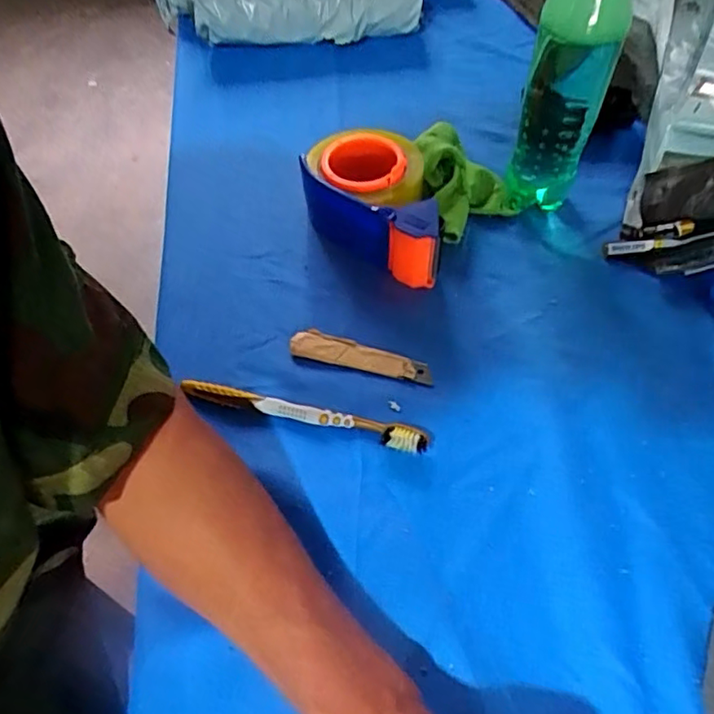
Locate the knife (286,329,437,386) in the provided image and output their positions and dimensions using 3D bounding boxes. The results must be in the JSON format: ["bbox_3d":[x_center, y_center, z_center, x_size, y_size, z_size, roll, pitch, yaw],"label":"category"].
[{"bbox_3d":[0.003,0.000,0.459,0.110,0.008,0.025,14,57,11],"label":"knife"}]

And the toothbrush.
[{"bbox_3d":[-0.039,0.041,0.425,0.180,0.017,0.019,12,57,10],"label":"toothbrush"}]

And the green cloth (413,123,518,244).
[{"bbox_3d":[0.088,-0.160,0.541,0.096,0.028,0.103,-29,84,-34],"label":"green cloth"}]

